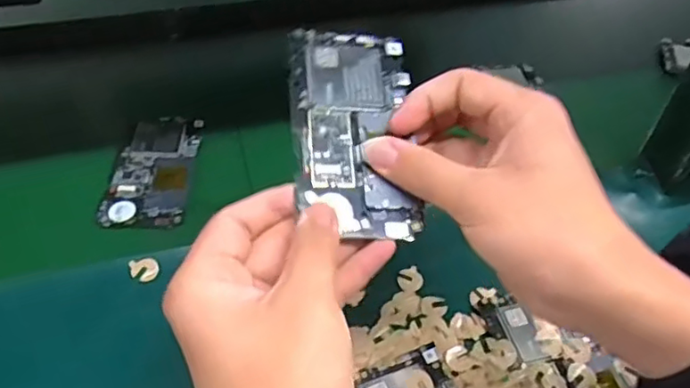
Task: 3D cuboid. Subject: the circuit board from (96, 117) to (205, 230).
[{"bbox_3d":[-0.156,-0.022,0.508,0.065,0.007,0.128,2,46,0],"label":"circuit board"}]

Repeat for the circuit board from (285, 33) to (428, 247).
[{"bbox_3d":[0.006,-0.036,0.331,0.065,0.009,0.124,-4,67,-9],"label":"circuit board"}]

